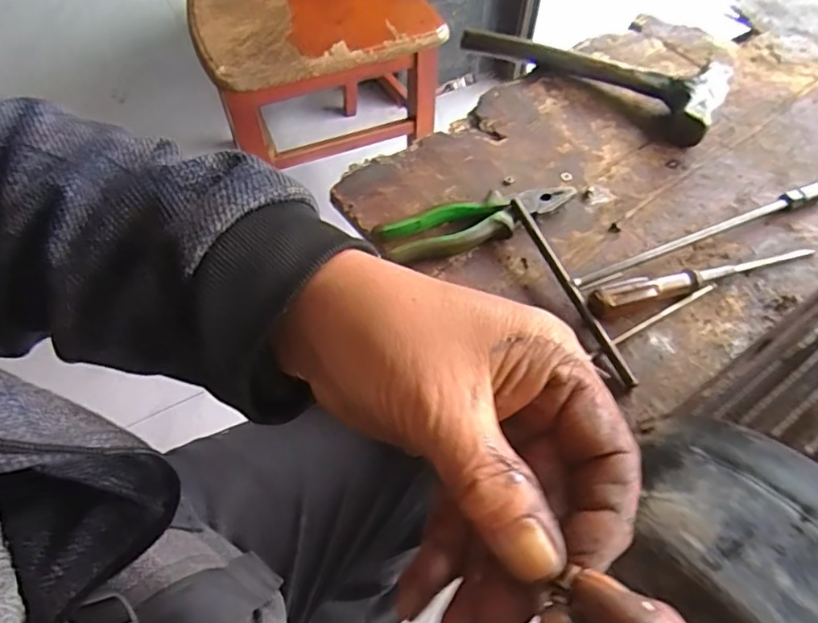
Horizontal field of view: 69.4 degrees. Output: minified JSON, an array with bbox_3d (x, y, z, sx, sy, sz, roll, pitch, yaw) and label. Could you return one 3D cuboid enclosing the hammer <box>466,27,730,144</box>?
[{"bbox_3d":[0.213,-0.283,0.676,0.296,0.053,0.103,35,62,20],"label":"hammer"}]

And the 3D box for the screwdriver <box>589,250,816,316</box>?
[{"bbox_3d":[0.257,-0.033,0.511,0.223,0.028,0.021,-16,58,-12],"label":"screwdriver"}]

